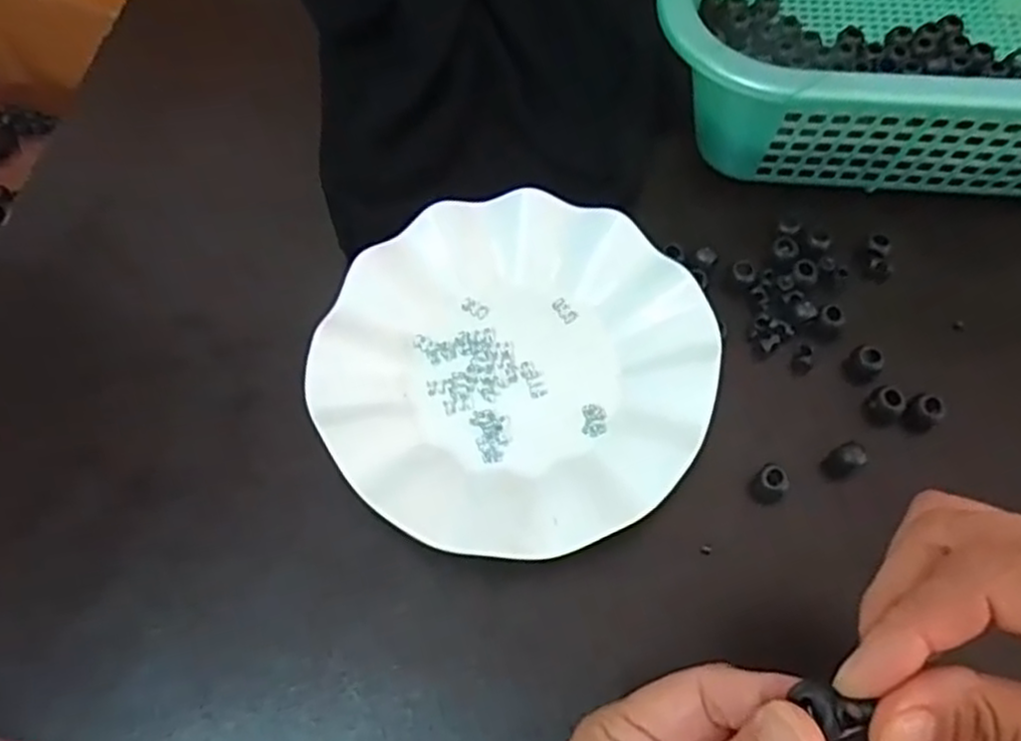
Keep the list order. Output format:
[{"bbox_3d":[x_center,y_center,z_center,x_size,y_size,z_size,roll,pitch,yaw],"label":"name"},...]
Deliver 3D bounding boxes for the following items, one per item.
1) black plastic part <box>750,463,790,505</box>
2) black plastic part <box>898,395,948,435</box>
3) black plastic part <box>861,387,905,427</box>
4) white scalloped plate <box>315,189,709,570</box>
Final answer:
[{"bbox_3d":[0.119,0.052,0.334,0.015,0.014,0.014,-1,67,2],"label":"black plastic part"},{"bbox_3d":[0.192,0.021,0.342,0.013,0.017,0.015,-30,69,-10],"label":"black plastic part"},{"bbox_3d":[0.176,0.017,0.347,0.013,0.017,0.016,-30,69,-10],"label":"black plastic part"},{"bbox_3d":[0.002,-0.003,0.356,0.179,0.023,0.177,-1,67,2],"label":"white scalloped plate"}]

